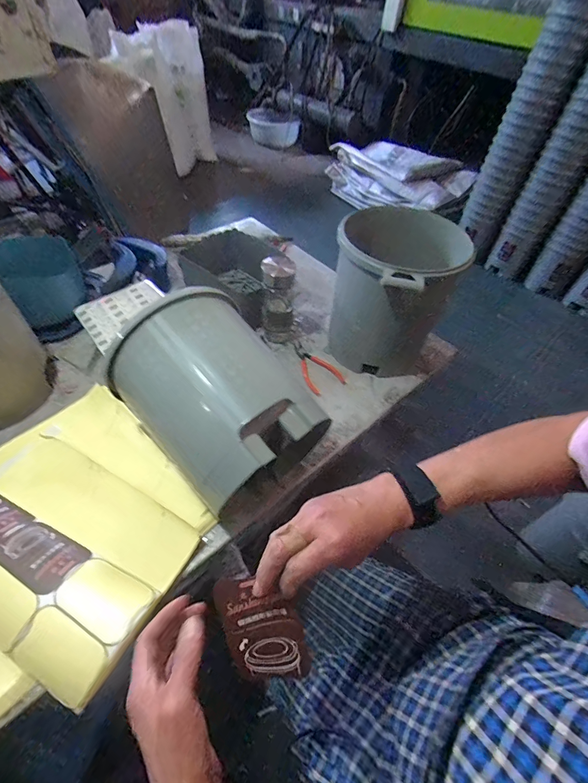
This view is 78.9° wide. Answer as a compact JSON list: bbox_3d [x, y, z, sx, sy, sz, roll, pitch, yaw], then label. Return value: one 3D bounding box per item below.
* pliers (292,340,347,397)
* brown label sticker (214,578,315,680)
[{"bbox_3d":[0.034,-0.054,0.773,0.079,0.009,0.156,-29,58,-25],"label":"pliers"},{"bbox_3d":[-0.027,0.209,0.316,0.068,0.007,0.095,-14,94,2],"label":"brown label sticker"}]

